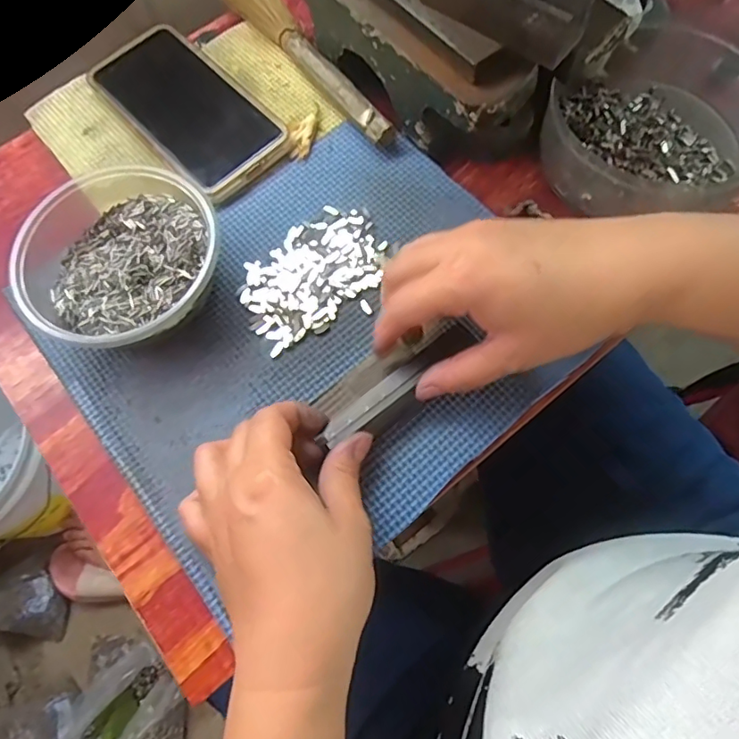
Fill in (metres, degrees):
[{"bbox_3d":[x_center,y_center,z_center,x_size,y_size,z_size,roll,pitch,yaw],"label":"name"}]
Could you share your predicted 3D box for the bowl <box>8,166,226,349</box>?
[{"bbox_3d":[-0.144,-0.062,0.319,0.105,0.055,0.106,-1,70,2],"label":"bowl"}]

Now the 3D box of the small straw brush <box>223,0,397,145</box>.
[{"bbox_3d":[-0.054,-0.238,0.393,0.035,0.023,0.223,-31,72,-9],"label":"small straw brush"}]

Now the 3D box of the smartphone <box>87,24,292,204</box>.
[{"bbox_3d":[-0.128,-0.184,0.382,0.073,0.012,0.152,-42,73,-12],"label":"smartphone"}]

